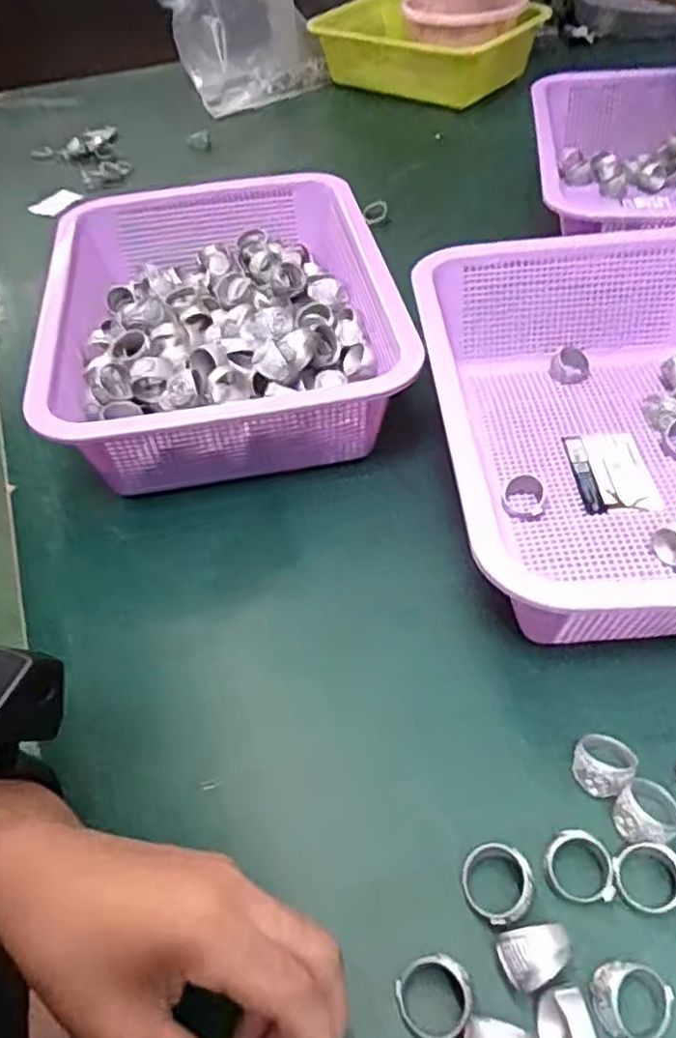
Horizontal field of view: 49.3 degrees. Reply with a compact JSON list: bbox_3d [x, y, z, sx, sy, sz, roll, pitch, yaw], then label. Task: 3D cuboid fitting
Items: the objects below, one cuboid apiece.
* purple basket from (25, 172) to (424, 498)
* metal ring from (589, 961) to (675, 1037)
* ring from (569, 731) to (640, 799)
[{"bbox_3d":[-0.080,-0.134,0.517,0.211,0.082,0.290,-11,46,-3],"label":"purple basket"},{"bbox_3d":[0.103,0.170,0.259,0.028,0.015,0.022,4,47,11],"label":"metal ring"},{"bbox_3d":[0.116,0.106,0.322,0.025,0.017,0.027,-4,46,4],"label":"ring"}]

